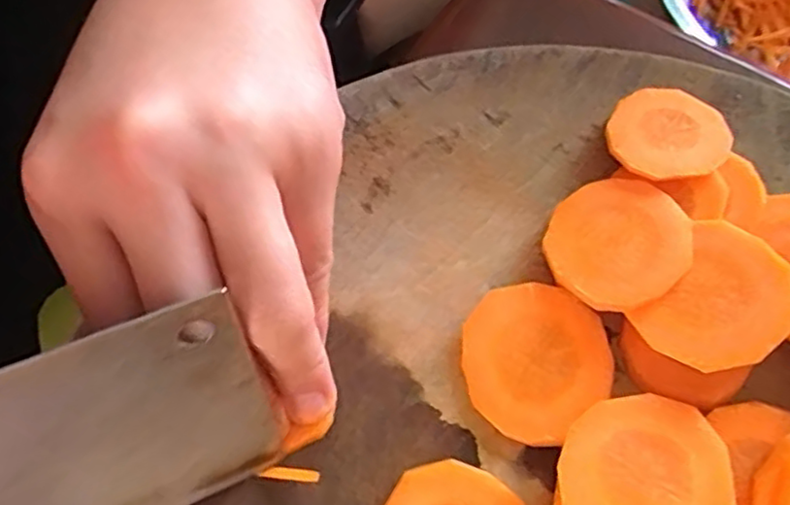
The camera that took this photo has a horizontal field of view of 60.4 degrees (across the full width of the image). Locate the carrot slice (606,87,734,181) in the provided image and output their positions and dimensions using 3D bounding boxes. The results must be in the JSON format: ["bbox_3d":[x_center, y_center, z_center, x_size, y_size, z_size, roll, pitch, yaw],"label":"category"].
[{"bbox_3d":[0.092,-0.041,0.230,0.037,0.004,0.037,-2,58,4],"label":"carrot slice"}]

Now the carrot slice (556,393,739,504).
[{"bbox_3d":[0.070,0.063,0.190,0.046,0.004,0.045,-1,63,2],"label":"carrot slice"}]

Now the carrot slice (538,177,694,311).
[{"bbox_3d":[0.071,-0.003,0.217,0.043,0.005,0.043,-8,57,12],"label":"carrot slice"}]

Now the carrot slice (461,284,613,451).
[{"bbox_3d":[0.043,0.033,0.214,0.044,0.009,0.045,-1,70,2],"label":"carrot slice"}]

